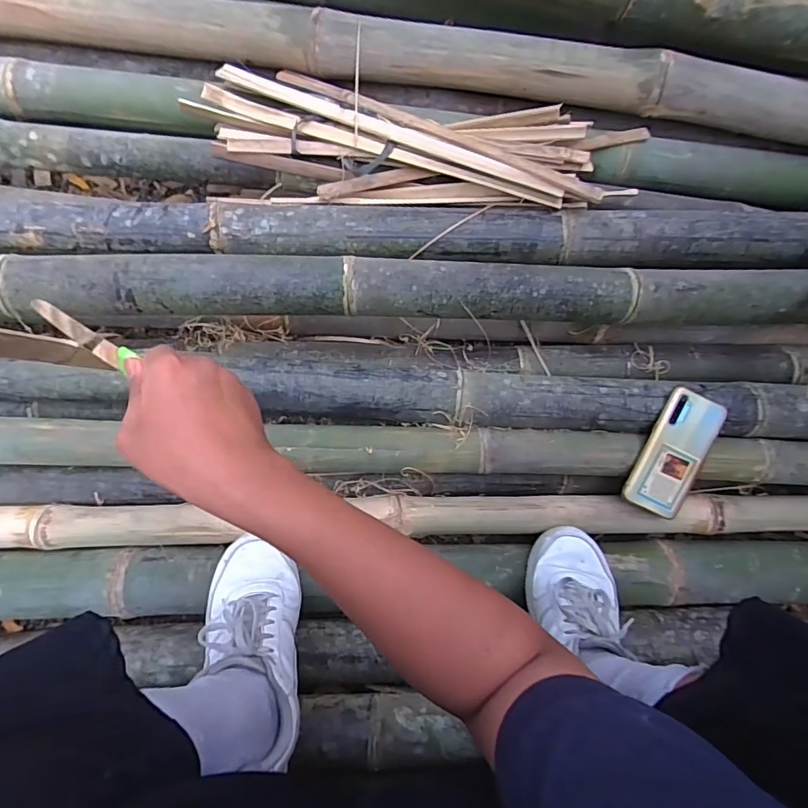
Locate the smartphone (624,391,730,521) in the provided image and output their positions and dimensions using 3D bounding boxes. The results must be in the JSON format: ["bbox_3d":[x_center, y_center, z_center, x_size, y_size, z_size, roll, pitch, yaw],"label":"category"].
[{"bbox_3d":[0.339,0.063,0.625,0.072,0.013,0.155,25,98,3],"label":"smartphone"}]

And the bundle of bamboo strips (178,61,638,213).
[{"bbox_3d":[0.035,-0.377,0.686,0.630,0.058,0.212,2,81,-4],"label":"bundle of bamboo strips"}]

